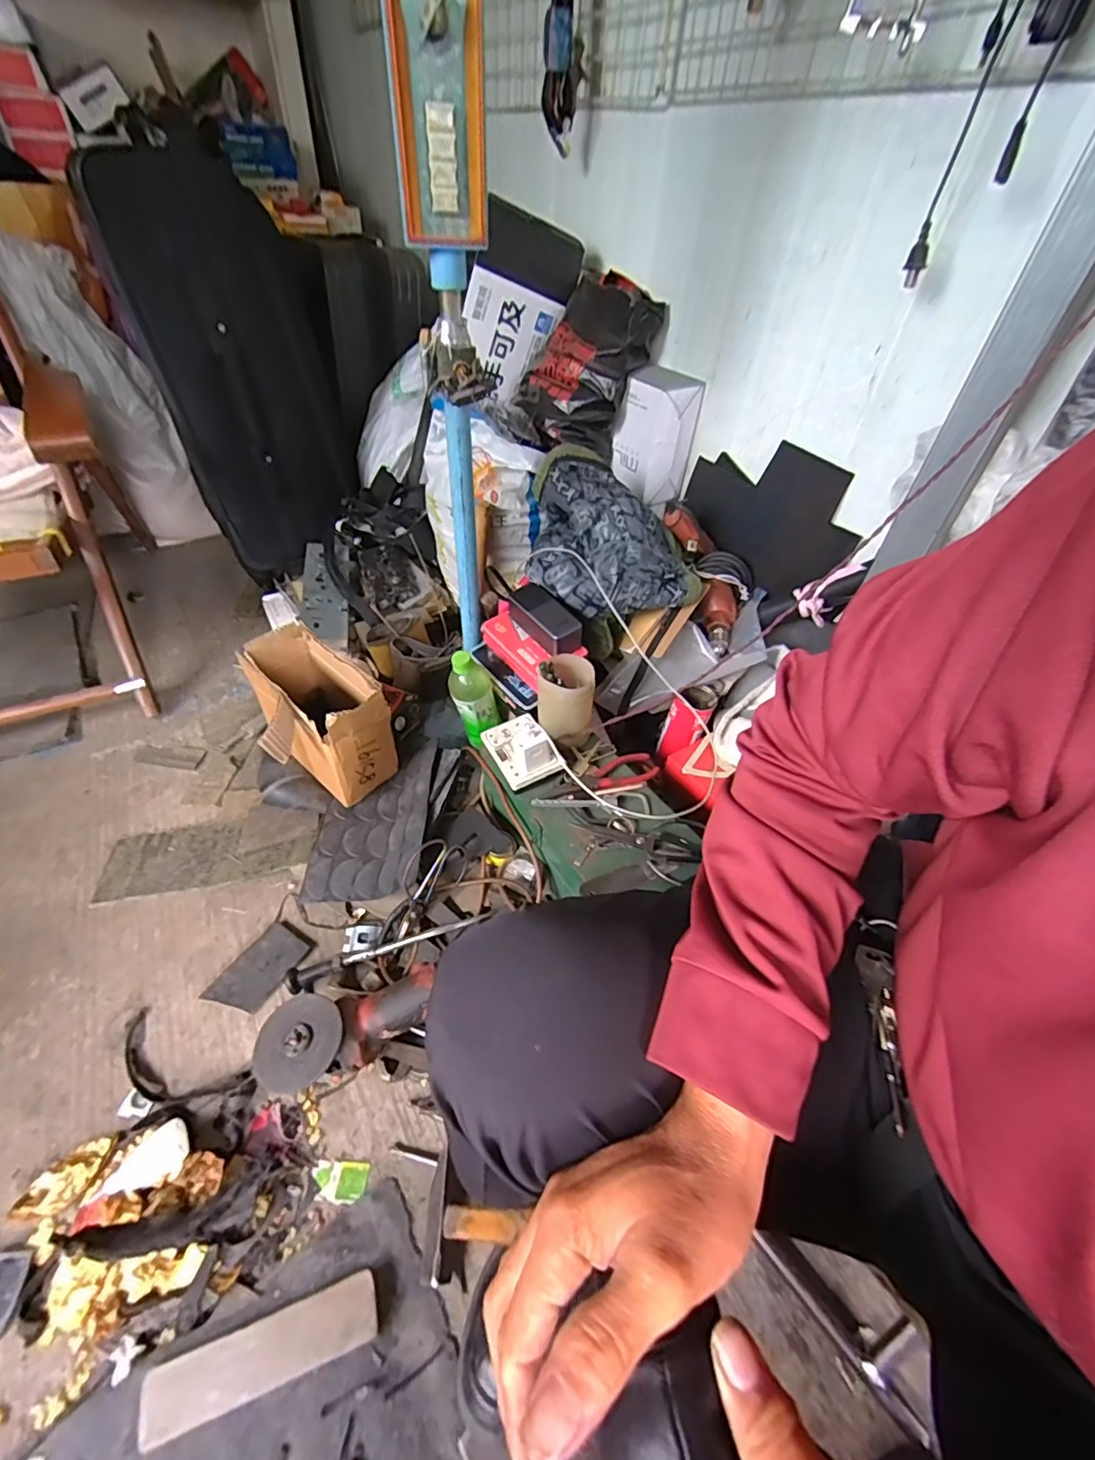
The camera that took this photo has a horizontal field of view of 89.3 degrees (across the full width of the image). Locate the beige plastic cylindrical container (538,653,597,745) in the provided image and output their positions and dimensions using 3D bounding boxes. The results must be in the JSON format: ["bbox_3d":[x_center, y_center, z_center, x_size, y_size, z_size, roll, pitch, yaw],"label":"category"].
[{"bbox_3d":[0.026,-0.046,0.813,0.081,0.097,0.082,4,44,-1],"label":"beige plastic cylindrical container"}]

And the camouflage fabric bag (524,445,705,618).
[{"bbox_3d":[0.112,-0.312,0.895,0.285,0.177,0.186,7,44,2],"label":"camouflage fabric bag"}]

